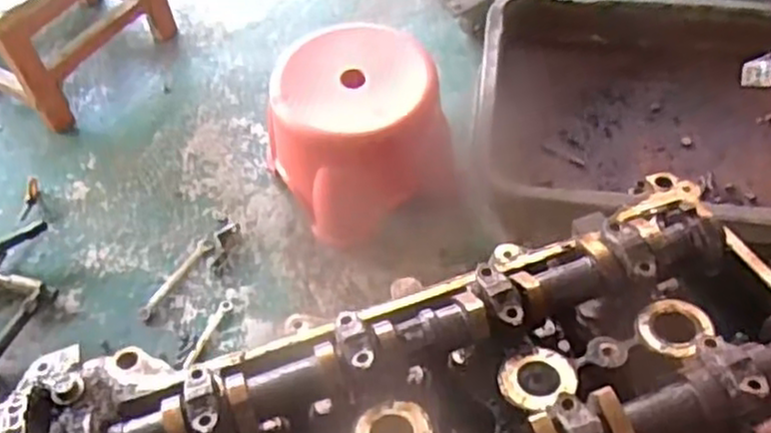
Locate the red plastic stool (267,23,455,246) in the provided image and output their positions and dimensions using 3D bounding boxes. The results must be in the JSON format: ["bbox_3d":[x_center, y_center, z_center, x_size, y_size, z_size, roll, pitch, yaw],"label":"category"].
[{"bbox_3d":[-0.038,-0.110,1.053,0.217,0.240,0.198,-1,56,2],"label":"red plastic stool"}]

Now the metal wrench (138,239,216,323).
[{"bbox_3d":[-0.294,0.088,1.054,0.023,0.016,0.142,29,60,17],"label":"metal wrench"}]

